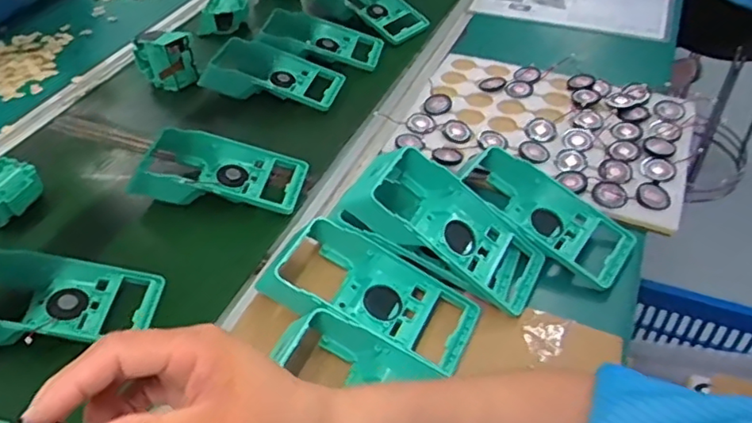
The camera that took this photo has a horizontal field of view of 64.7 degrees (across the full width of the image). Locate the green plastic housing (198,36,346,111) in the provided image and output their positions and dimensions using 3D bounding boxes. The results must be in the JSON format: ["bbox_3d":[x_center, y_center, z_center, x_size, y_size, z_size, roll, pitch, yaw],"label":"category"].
[{"bbox_3d":[-0.139,-0.184,0.814,0.184,0.061,0.099,6,43,10],"label":"green plastic housing"}]

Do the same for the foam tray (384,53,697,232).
[{"bbox_3d":[0.202,-0.100,0.713,0.318,0.034,0.225,16,45,20],"label":"foam tray"}]

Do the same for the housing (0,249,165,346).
[{"bbox_3d":[-0.290,0.077,0.538,0.166,0.050,0.087,-3,42,0],"label":"housing"}]

